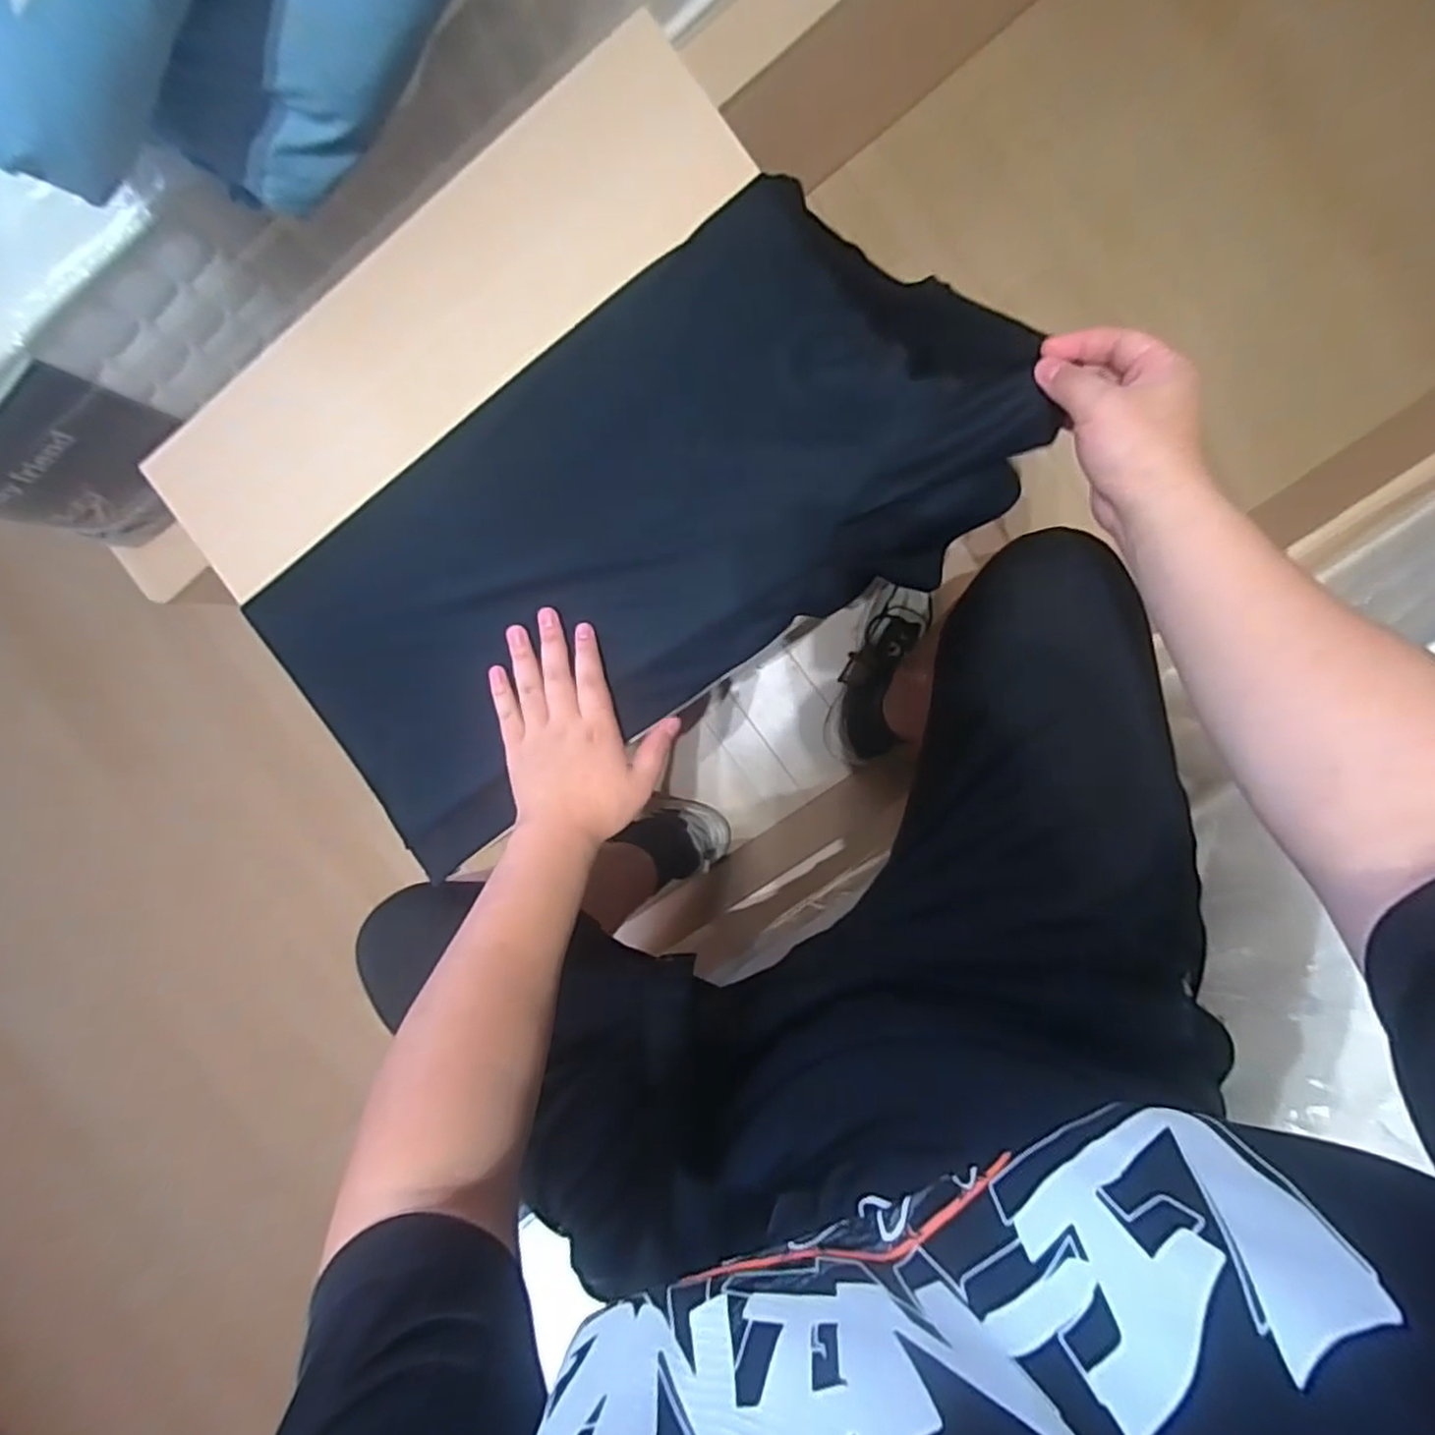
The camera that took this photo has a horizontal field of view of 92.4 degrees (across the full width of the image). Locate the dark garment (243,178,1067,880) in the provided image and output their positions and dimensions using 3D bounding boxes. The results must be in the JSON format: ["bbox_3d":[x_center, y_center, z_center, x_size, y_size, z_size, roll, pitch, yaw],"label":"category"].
[{"bbox_3d":[-0.059,-0.142,0.501,0.563,0.050,0.277,-28,92,6],"label":"dark garment"}]

